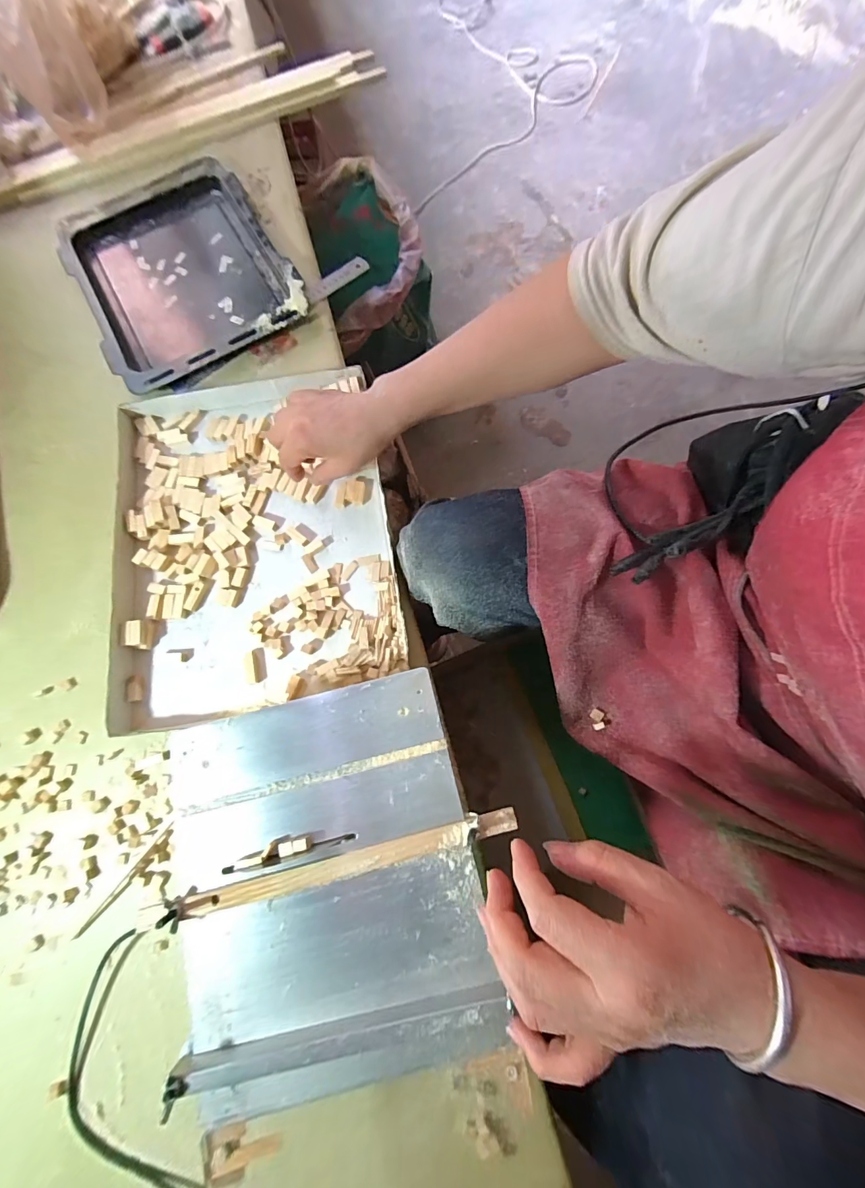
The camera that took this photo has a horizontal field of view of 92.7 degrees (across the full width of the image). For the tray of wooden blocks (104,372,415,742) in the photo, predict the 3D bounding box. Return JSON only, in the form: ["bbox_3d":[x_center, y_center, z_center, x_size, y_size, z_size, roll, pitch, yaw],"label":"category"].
[{"bbox_3d":[-0.206,-0.071,0.479,0.301,0.033,0.387,-10,75,-2],"label":"tray of wooden blocks"}]

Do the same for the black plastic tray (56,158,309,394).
[{"bbox_3d":[-0.364,-0.466,0.598,0.276,0.043,0.373,-28,73,-6],"label":"black plastic tray"}]

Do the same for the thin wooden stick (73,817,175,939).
[{"bbox_3d":[-0.297,0.276,0.398,0.005,0.004,0.125,37,78,10],"label":"thin wooden stick"}]

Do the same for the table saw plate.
[{"bbox_3d":[-0.077,0.208,0.311,0.232,0.023,0.255,-13,75,-3],"label":"table saw plate"}]

